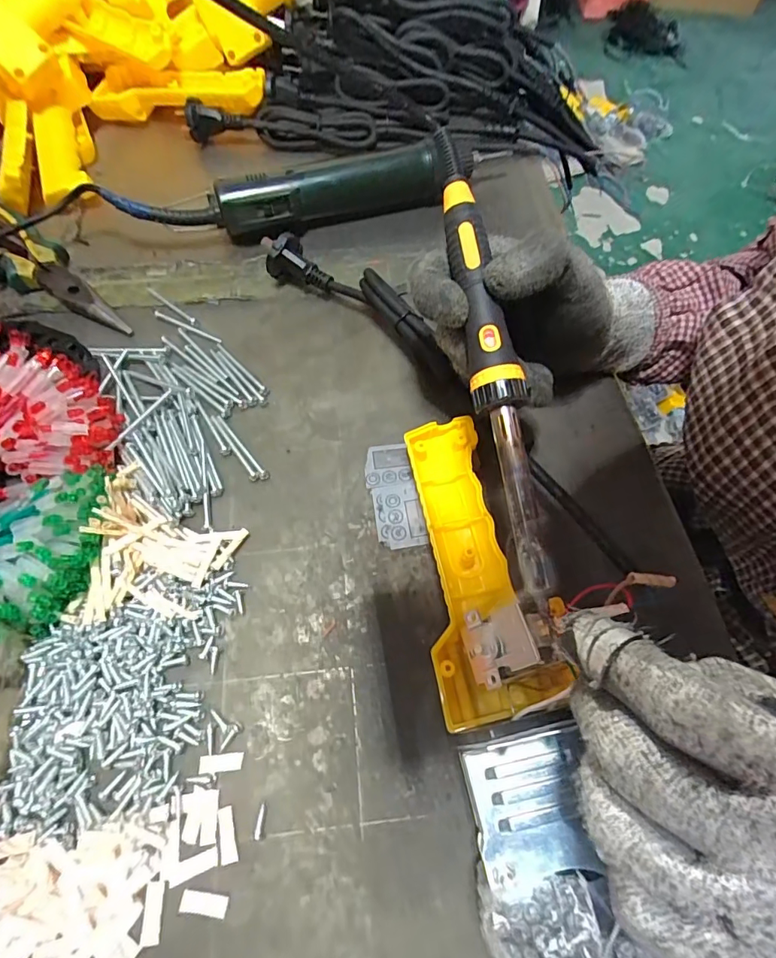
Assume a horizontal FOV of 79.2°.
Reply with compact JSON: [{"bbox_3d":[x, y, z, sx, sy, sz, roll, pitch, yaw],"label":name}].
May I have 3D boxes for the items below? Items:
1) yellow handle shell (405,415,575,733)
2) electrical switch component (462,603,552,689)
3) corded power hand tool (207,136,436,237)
[{"bbox_3d":[0.045,0.042,0.260,0.060,0.024,0.162,-8,64,-5],"label":"yellow handle shell"},{"bbox_3d":[0.053,0.077,0.217,0.042,0.016,0.032,-30,55,34],"label":"electrical switch component"},{"bbox_3d":[-0.046,-0.238,0.391,0.184,0.041,0.034,-17,65,-10],"label":"corded power hand tool"}]

